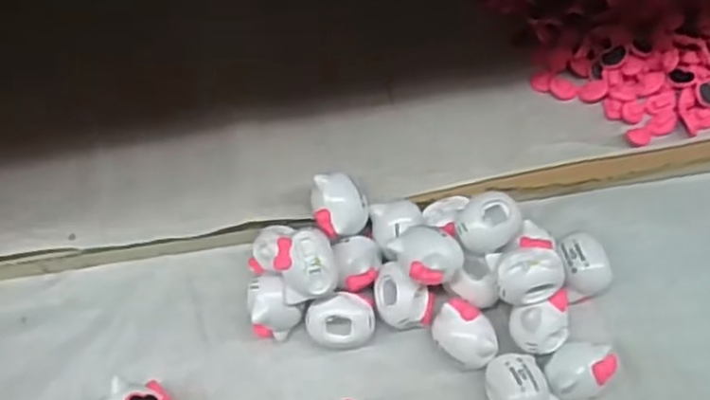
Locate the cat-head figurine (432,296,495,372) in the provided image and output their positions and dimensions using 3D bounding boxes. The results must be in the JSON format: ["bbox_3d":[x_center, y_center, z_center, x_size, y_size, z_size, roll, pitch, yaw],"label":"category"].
[{"bbox_3d":[0.040,0.051,0.280,0.020,0.022,0.024,-19,65,-7],"label":"cat-head figurine"}]

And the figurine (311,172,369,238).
[{"bbox_3d":[-0.005,0.003,0.284,0.020,0.016,0.022,-6,65,-1],"label":"figurine"}]

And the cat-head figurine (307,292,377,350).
[{"bbox_3d":[-0.005,0.047,0.285,0.025,0.019,0.020,-13,65,-4],"label":"cat-head figurine"}]

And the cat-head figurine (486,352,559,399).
[{"bbox_3d":[0.059,0.068,0.270,0.022,0.019,0.024,-19,65,-7],"label":"cat-head figurine"}]

